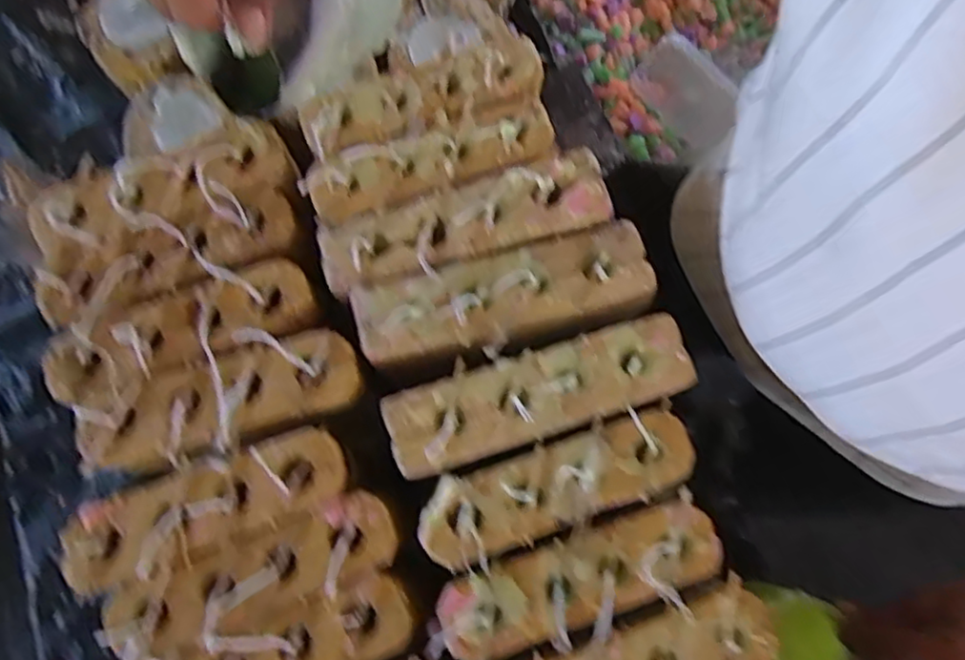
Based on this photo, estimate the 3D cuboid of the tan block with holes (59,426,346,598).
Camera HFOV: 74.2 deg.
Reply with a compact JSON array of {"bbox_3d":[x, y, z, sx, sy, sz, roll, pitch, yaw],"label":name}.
[{"bbox_3d":[-0.159,0.099,0.362,0.157,0.022,0.051,-23,80,-5],"label":"tan block with holes"}]

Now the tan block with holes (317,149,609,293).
[{"bbox_3d":[-0.012,-0.070,0.399,0.180,0.028,0.050,-15,79,-4],"label":"tan block with holes"}]

